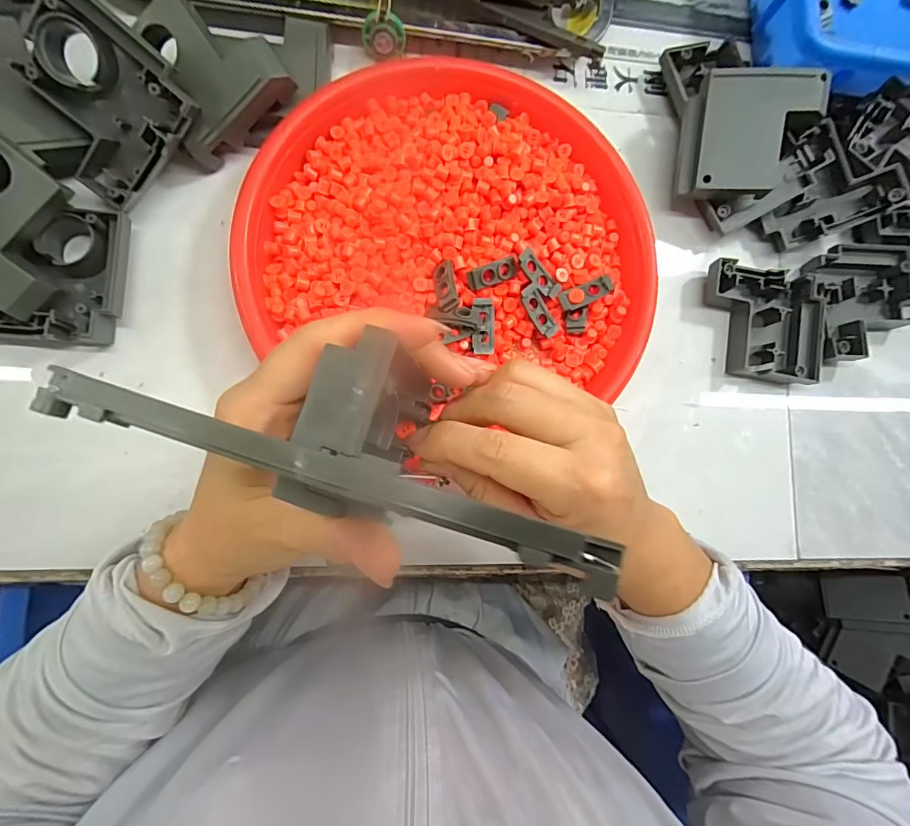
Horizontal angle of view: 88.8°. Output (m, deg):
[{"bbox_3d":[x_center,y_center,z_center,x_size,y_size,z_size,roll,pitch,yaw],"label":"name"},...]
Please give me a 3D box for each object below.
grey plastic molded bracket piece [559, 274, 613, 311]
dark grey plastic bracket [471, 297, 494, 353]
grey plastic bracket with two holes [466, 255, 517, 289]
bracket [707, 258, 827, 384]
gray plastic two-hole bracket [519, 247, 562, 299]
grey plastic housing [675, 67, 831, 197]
[{"bbox_3d":[0.083,-0.077,0.295,0.034,0.009,0.012,-24,89,-9],"label":"grey plastic molded bracket piece"},{"bbox_3d":[0.018,-0.054,0.285,0.015,0.004,0.034,0,85,-8],"label":"dark grey plastic bracket"},{"bbox_3d":[0.024,-0.087,0.287,0.035,0.006,0.012,-24,89,-9],"label":"grey plastic bracket with two holes"},{"bbox_3d":[0.217,-0.064,0.328,0.078,0.019,0.077,7,84,-7],"label":"bracket"},{"bbox_3d":[0.053,-0.087,0.291,0.034,0.004,0.013,44,81,-16],"label":"gray plastic two-hole bracket"},{"bbox_3d":[0.193,-0.182,0.306,0.080,0.020,0.072,3,100,9],"label":"grey plastic housing"}]

